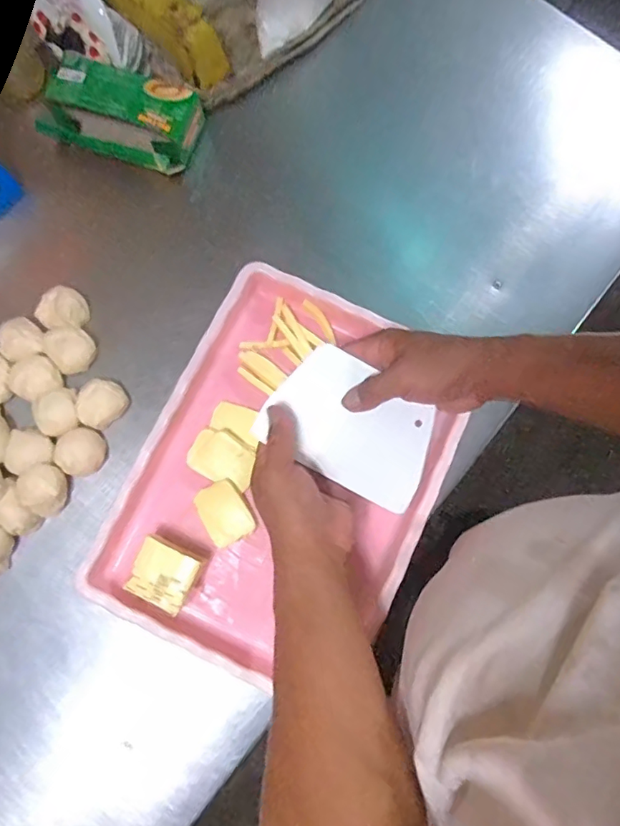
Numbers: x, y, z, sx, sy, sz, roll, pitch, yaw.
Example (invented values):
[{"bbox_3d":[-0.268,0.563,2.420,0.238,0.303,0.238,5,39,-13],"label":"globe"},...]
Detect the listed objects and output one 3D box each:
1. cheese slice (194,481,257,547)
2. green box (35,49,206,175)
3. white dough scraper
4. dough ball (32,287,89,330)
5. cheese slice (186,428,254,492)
[{"bbox_3d":[-0.083,0.098,0.524,0.044,0.008,0.060,-26,97,-4],"label":"cheese slice"},{"bbox_3d":[-0.207,-0.332,0.581,0.163,0.044,0.093,18,79,2],"label":"green box"},{"bbox_3d":[0.039,0.012,0.465,0.149,0.004,0.098,30,87,-6],"label":"white dough scraper"},{"bbox_3d":[-0.260,-0.107,0.563,0.047,0.037,0.046,0,79,-1],"label":"dough ball"},{"bbox_3d":[-0.087,0.045,0.532,0.068,0.013,0.048,28,80,4],"label":"cheese slice"}]

